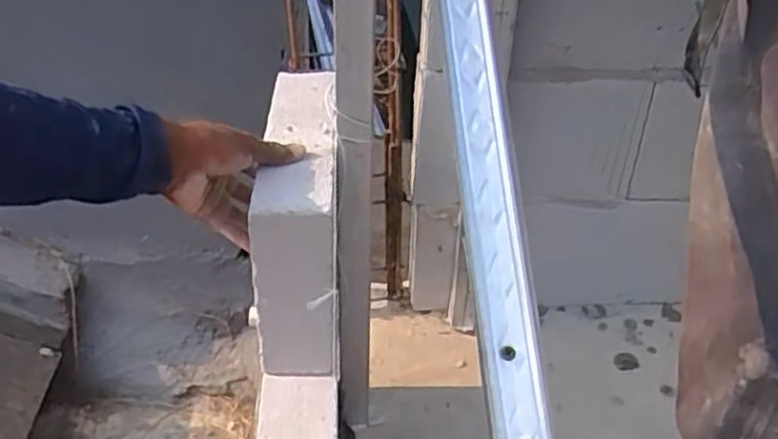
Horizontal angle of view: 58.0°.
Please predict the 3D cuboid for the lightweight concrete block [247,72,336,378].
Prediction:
[{"bbox_3d":[-0.095,-0.009,0.762,0.073,0.206,0.302,0,32,-5],"label":"lightweight concrete block"}]

